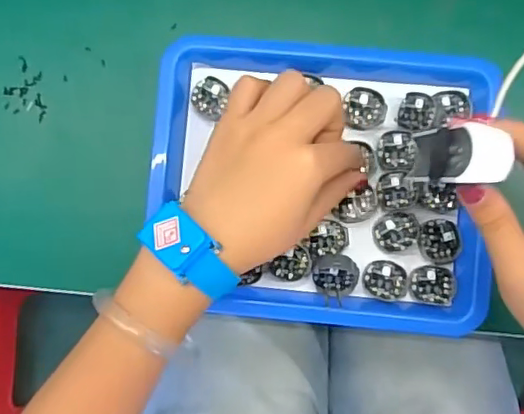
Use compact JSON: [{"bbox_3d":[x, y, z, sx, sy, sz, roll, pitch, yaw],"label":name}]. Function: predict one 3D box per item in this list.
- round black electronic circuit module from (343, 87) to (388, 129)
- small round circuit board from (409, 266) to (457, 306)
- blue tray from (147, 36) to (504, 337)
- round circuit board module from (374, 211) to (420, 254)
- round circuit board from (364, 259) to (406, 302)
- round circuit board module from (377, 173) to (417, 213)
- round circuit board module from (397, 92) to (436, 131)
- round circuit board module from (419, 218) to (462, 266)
[{"bbox_3d":[0.068,-0.065,0.375,0.025,0.004,0.026,0,86,3],"label":"round black electronic circuit module"},{"bbox_3d":[0.110,0.050,0.369,0.028,0.004,0.024,11,87,4],"label":"small round circuit board"},{"bbox_3d":[0.037,-0.017,0.371,0.212,0.025,0.181,4,86,4],"label":"blue tray"},{"bbox_3d":[0.087,0.016,0.372,0.028,0.004,0.025,-3,86,3],"label":"round circuit board module"},{"bbox_3d":[0.079,0.048,0.370,0.027,0.004,0.025,0,86,3],"label":"round circuit board"},{"bbox_3d":[0.087,-0.009,0.371,0.024,0.004,0.024,-4,86,3],"label":"round circuit board module"},{"bbox_3d":[0.099,-0.061,0.367,0.023,0.004,0.024,16,96,23],"label":"round circuit board module"},{"bbox_3d":[0.114,0.022,0.369,0.025,0.004,0.029,-4,86,3],"label":"round circuit board module"}]

